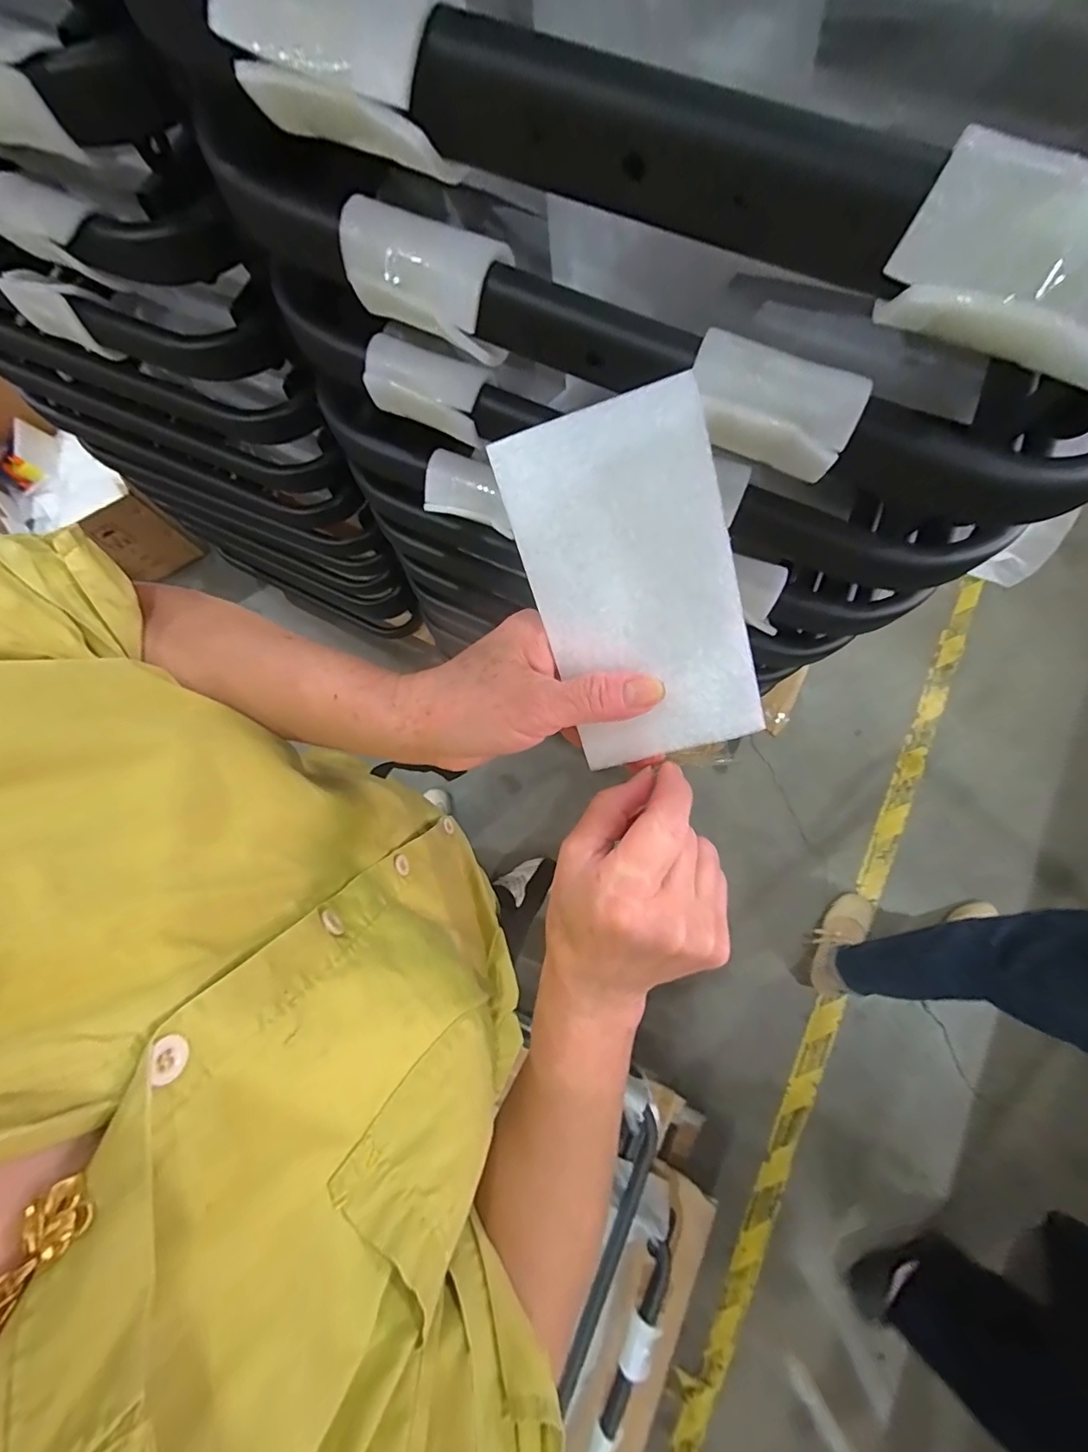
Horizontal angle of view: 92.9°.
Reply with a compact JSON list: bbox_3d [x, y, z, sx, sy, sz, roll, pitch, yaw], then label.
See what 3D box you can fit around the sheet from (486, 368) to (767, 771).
[{"bbox_3d":[0.038,-0.053,0.213,0.078,0.004,0.141,-16,109,10],"label":"sheet"}]

